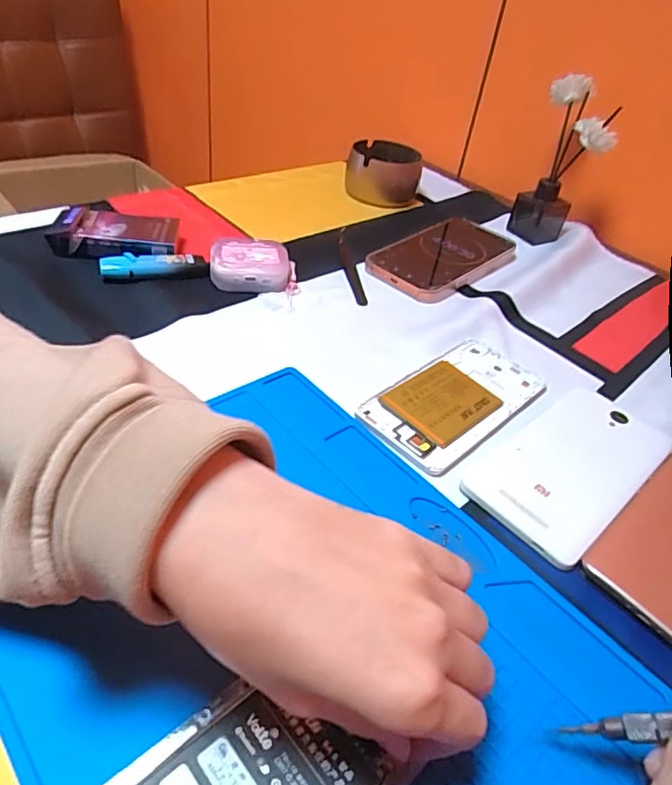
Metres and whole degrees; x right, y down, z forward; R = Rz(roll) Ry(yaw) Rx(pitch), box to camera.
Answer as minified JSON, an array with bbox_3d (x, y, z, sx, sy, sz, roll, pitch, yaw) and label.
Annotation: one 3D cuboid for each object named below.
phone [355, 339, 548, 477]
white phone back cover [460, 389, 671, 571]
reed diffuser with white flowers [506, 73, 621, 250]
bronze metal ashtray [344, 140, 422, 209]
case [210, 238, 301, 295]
[{"bbox_3d":[0.086,0.002,0.390,0.070,0.010,0.144,37,47,28],"label":"phone"},{"bbox_3d":[0.149,0.043,0.353,0.149,0.009,0.077,-28,53,-36],"label":"white phone back cover"},{"bbox_3d":[0.238,-0.240,0.594,0.071,0.147,0.068,19,41,9],"label":"reed diffuser with white flowers"},{"bbox_3d":[0.055,-0.258,0.662,0.085,0.056,0.090,13,40,1],"label":"bronze metal ashtray"},{"bbox_3d":[-0.069,-0.108,0.475,0.069,0.028,0.045,5,40,-5],"label":"case"}]

